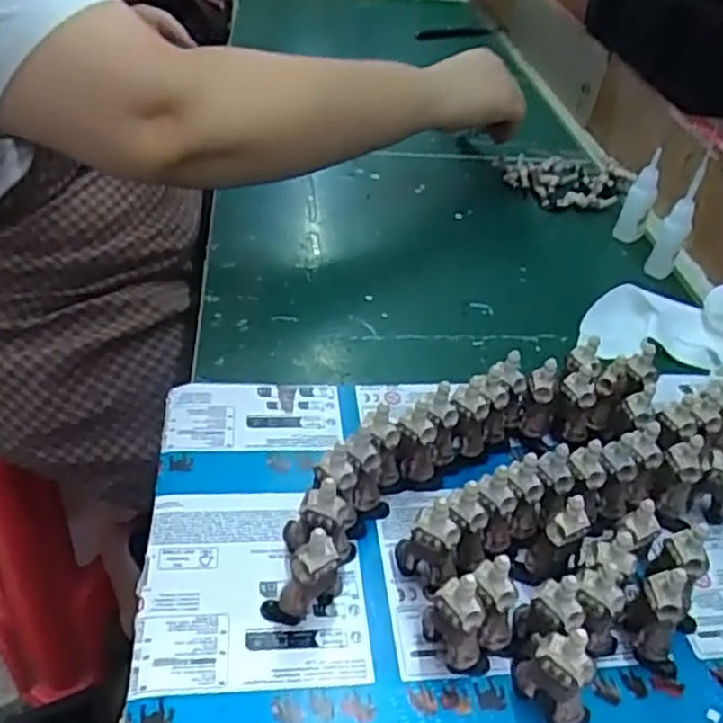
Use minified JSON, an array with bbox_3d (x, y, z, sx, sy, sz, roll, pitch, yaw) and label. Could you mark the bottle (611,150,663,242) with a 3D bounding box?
[{"bbox_3d":[0.251,-0.145,0.646,0.025,0.087,0.018,18,42,13],"label":"bottle"}]

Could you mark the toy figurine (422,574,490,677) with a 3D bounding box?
[{"bbox_3d":[0.044,0.117,0.318,0.018,0.059,0.030,-31,53,-35],"label":"toy figurine"}]

